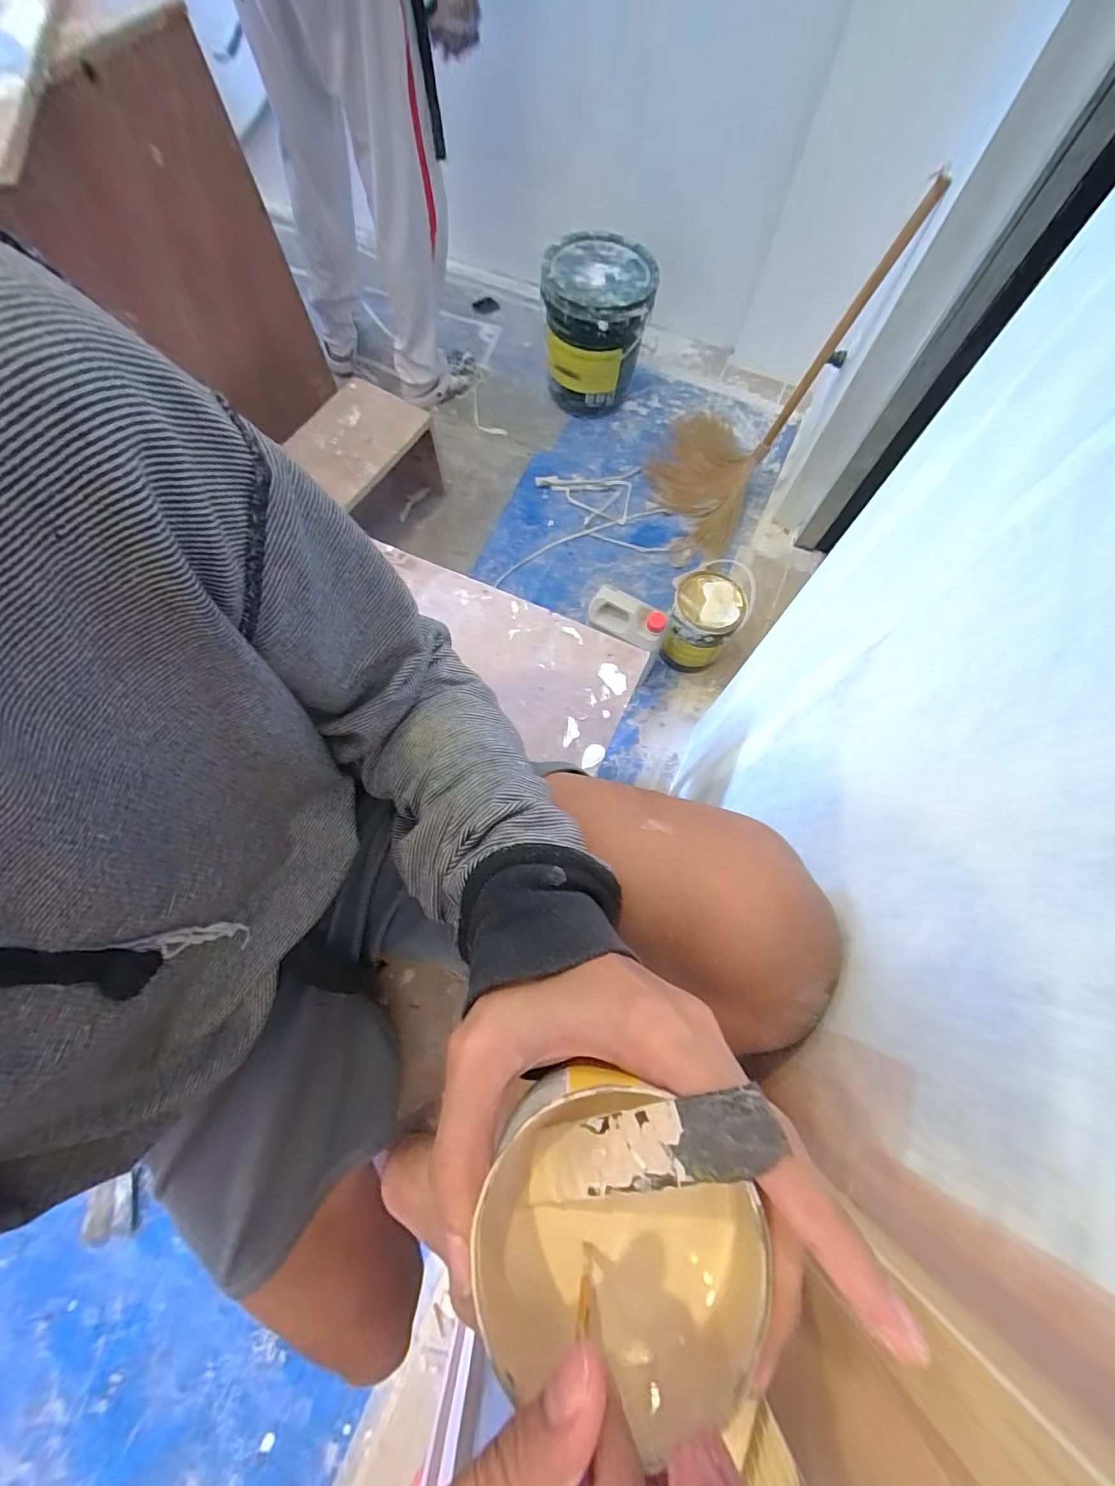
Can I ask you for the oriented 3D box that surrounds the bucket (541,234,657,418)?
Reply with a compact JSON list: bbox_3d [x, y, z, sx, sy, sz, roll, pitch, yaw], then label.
[{"bbox_3d":[0.106,-1.149,1.420,0.279,0.341,0.303,0,72,-1],"label":"bucket"}]

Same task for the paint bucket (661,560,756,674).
[{"bbox_3d":[0.355,-0.303,1.260,0.173,0.208,0.201,24,73,7],"label":"paint bucket"}]

